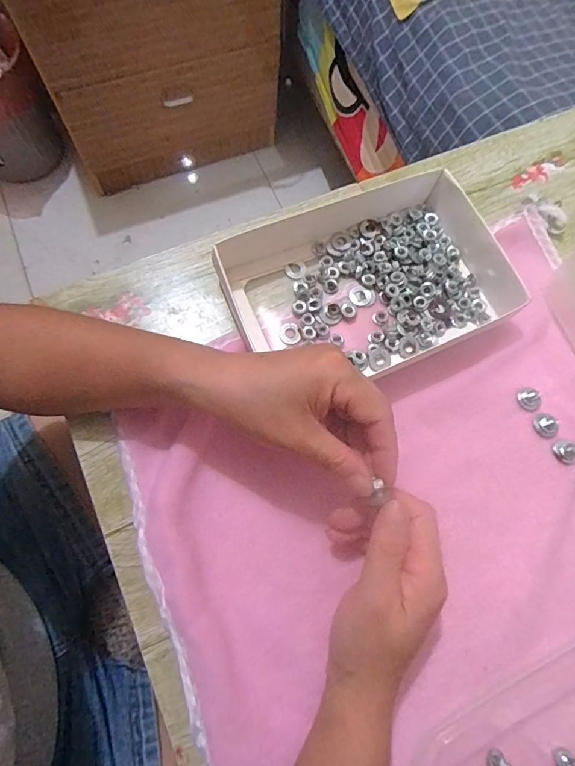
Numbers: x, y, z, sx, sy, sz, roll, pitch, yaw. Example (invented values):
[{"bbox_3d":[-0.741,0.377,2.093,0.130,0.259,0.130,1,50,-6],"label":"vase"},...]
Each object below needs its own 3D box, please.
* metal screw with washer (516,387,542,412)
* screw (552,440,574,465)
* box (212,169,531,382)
[{"bbox_3d":[0.184,0.012,0.325,0.015,0.007,0.018,-23,73,-6],"label":"metal screw with washer"},{"bbox_3d":[0.204,0.050,0.313,0.016,0.007,0.018,-24,73,-6],"label":"screw"},{"bbox_3d":[0.065,-0.081,0.342,0.206,0.033,0.145,-25,73,-6],"label":"box"}]

